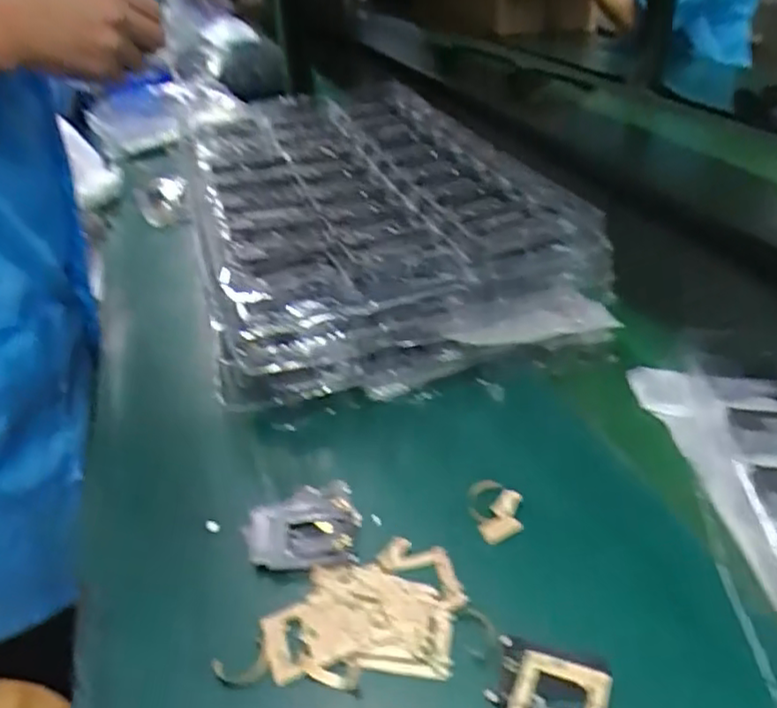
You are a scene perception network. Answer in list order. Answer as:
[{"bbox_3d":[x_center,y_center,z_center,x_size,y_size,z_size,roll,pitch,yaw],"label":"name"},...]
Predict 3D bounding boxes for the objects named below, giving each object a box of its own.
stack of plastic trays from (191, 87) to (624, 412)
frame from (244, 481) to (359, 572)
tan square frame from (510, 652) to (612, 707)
[{"bbox_3d":[-0.035,-0.150,0.714,0.318,0.105,0.522,-12,35,-9],"label":"stack of plastic trays"},{"bbox_3d":[-0.055,0.110,0.426,0.068,0.007,0.066,-9,34,-4],"label":"frame"},{"bbox_3d":[0.081,0.168,0.319,0.042,0.009,0.052,9,37,22],"label":"tan square frame"}]

